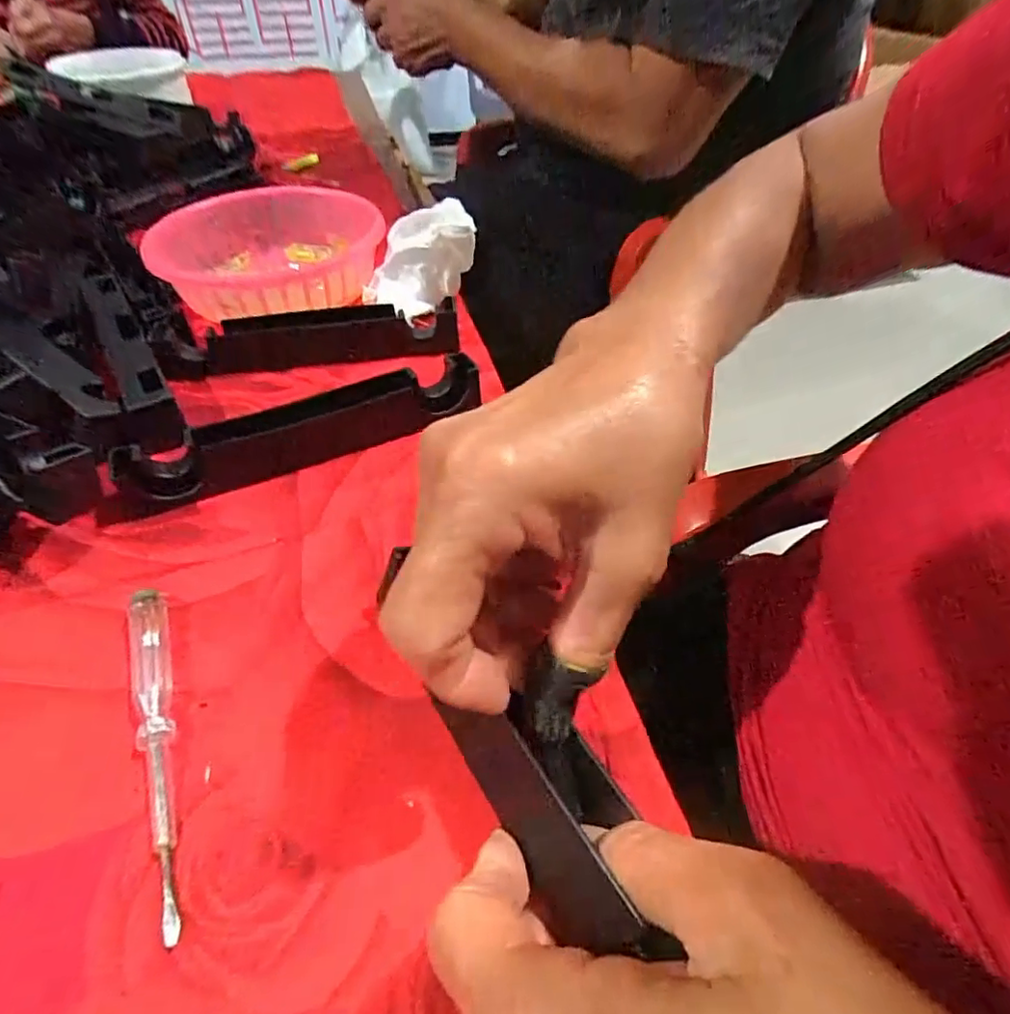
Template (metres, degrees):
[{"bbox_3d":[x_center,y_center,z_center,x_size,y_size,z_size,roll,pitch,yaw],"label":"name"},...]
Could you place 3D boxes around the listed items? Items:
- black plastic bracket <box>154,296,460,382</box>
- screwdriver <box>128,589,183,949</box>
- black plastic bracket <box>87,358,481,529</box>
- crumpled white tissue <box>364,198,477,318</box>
[{"bbox_3d":[-0.130,-0.113,0.391,0.194,0.030,0.022,-9,47,-9],"label":"black plastic bracket"},{"bbox_3d":[-0.130,0.085,0.216,0.014,0.011,0.133,-17,49,-17],"label":"screwdriver"},{"bbox_3d":[-0.113,-0.042,0.324,0.203,0.032,0.028,-18,49,-17],"label":"black plastic bracket"},{"bbox_3d":[-0.065,-0.182,0.429,0.082,0.064,0.052,-9,47,-9],"label":"crumpled white tissue"}]

